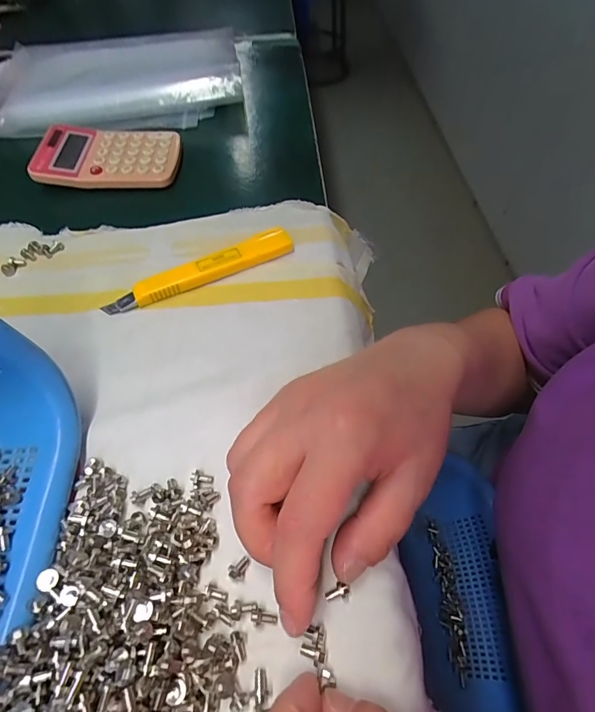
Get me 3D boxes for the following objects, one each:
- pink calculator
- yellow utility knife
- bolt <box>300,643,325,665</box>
[{"bbox_3d":[-0.165,-0.175,0.352,0.118,0.013,0.075,0,56,1],"label":"pink calculator"},{"bbox_3d":[-0.065,-0.057,0.273,0.130,0.017,0.016,-23,58,-14],"label":"yellow utility knife"},{"bbox_3d":[0.006,0.121,0.163,0.010,0.004,0.005,10,57,6],"label":"bolt"}]

